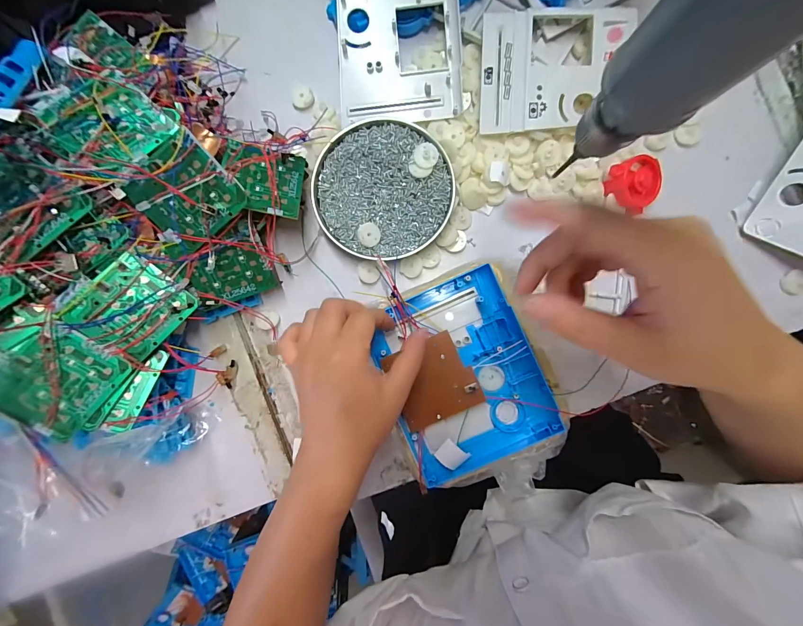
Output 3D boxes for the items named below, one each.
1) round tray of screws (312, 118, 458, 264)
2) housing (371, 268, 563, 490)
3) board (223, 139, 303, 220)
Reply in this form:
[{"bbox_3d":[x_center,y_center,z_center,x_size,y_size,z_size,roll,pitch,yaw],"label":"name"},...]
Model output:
[{"bbox_3d":[-0.018,-0.122,0.338,0.131,0.023,0.132,0,90,2],"label":"round tray of screws"},{"bbox_3d":[0.054,0.055,0.309,0.128,0.018,0.163,-22,89,2],"label":"housing"},{"bbox_3d":[-0.122,-0.118,0.301,0.067,0.008,0.072,7,65,-20],"label":"board"}]

